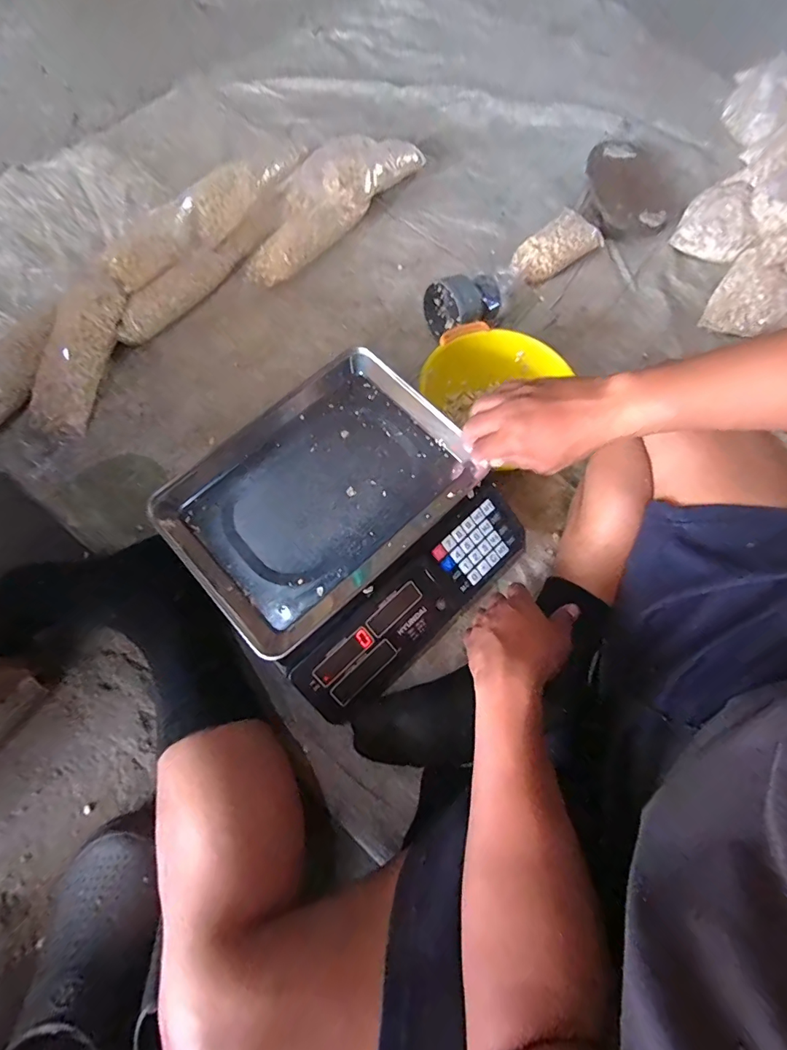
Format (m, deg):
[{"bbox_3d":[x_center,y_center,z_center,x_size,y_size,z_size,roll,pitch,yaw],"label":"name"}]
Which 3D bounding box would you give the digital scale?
[{"bbox_3d":[-0.057,-0.004,0.551,0.325,0.087,0.331,-41,75,-16],"label":"digital scale"}]

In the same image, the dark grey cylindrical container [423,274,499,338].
[{"bbox_3d":[0.110,-0.347,0.727,0.112,0.091,0.102,0,68,-1],"label":"dark grey cylindrical container"}]

